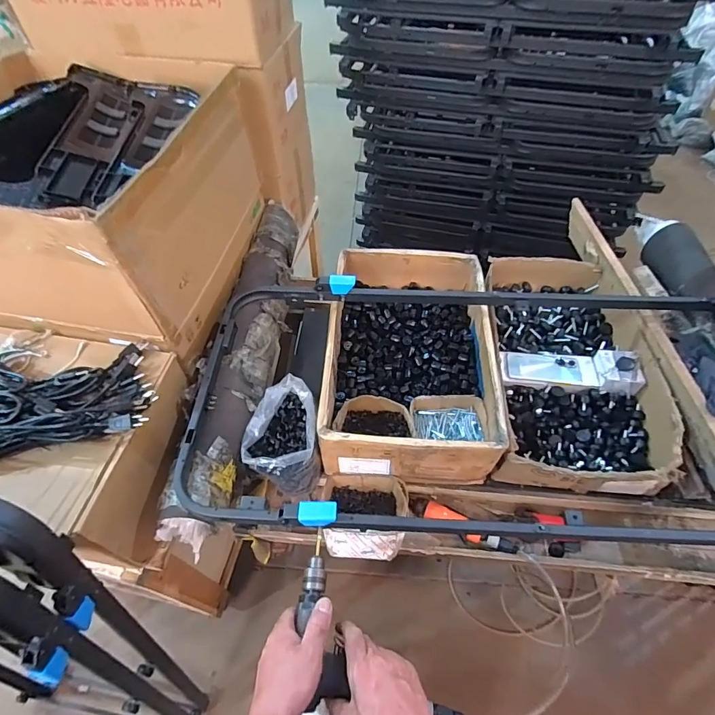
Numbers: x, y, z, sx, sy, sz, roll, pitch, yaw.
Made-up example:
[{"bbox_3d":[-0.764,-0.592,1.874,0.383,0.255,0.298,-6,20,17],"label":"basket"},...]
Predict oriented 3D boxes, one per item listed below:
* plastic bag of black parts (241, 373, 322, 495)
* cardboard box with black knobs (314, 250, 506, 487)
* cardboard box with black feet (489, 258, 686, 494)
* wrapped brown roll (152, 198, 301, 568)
[{"bbox_3d":[-0.148,0.167,0.857,0.134,0.161,0.183,-10,54,-6],"label":"plastic bag of black parts"},{"bbox_3d":[0.115,-0.018,0.963,0.356,0.145,0.548,1,54,2],"label":"cardboard box with black knobs"},{"bbox_3d":[0.482,0.005,0.970,0.335,0.139,0.597,3,54,4],"label":"cardboard box with black feet"},{"bbox_3d":[-0.237,-0.057,0.918,0.134,0.090,0.860,2,54,3],"label":"wrapped brown roll"}]

